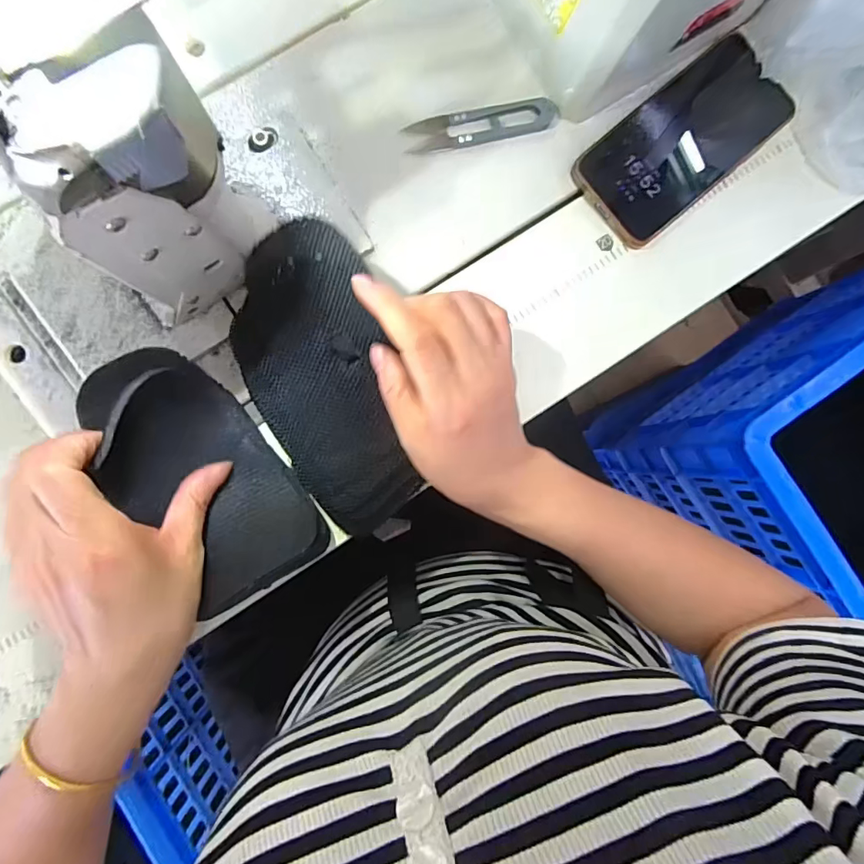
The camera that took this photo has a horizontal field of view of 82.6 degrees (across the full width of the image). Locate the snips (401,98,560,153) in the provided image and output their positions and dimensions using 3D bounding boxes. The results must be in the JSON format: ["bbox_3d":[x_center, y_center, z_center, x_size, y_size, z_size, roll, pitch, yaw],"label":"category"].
[{"bbox_3d":[0.035,-0.209,0.336,0.105,0.009,0.022,-14,86,-3],"label":"snips"}]

